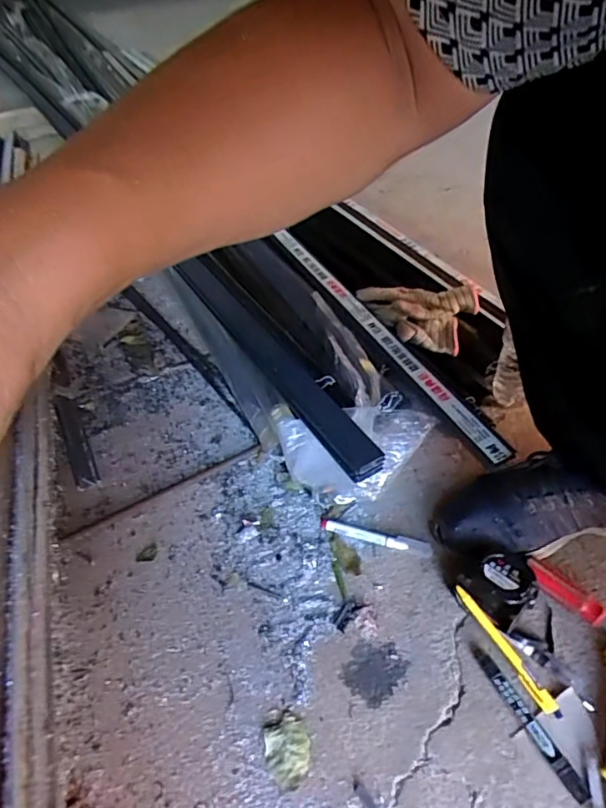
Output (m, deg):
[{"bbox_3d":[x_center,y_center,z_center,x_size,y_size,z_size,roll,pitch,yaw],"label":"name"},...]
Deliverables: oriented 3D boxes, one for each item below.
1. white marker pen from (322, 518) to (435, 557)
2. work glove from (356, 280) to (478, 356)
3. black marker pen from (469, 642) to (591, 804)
[{"bbox_3d":[0.085,0.157,0.628,0.133,0.011,0.017,11,46,17],"label":"white marker pen"},{"bbox_3d":[0.177,-0.148,0.865,0.189,0.056,0.133,16,49,20],"label":"work glove"},{"bbox_3d":[0.199,0.280,0.478,0.015,0.017,0.142,-21,45,-15],"label":"black marker pen"}]

